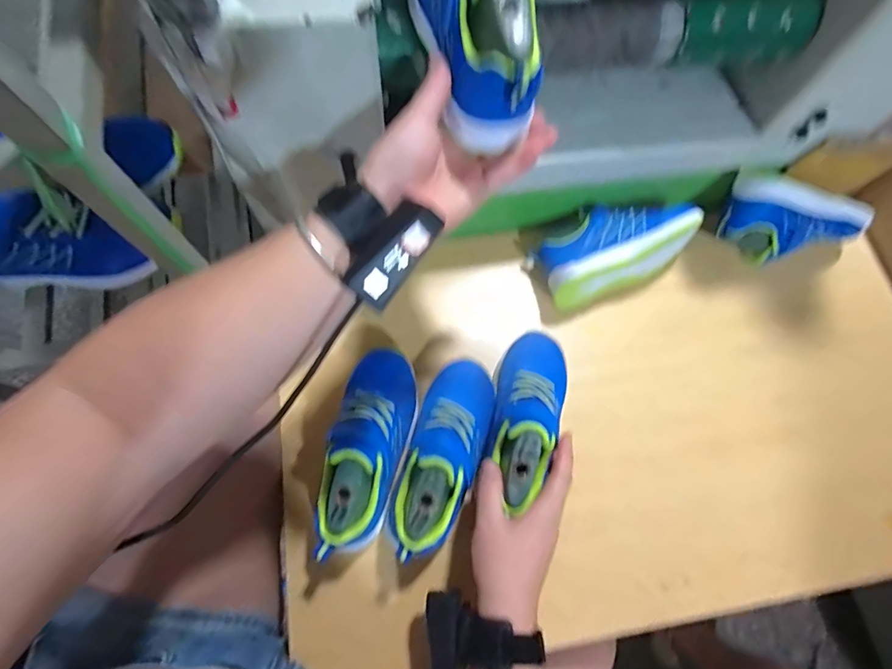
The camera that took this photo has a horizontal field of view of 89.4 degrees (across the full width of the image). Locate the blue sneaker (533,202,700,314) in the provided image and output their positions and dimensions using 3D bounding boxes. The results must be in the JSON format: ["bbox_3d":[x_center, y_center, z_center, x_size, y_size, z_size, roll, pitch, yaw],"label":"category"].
[{"bbox_3d":[0.203,-0.118,0.567,0.189,0.089,0.110,-23,72,-11],"label":"blue sneaker"}]

